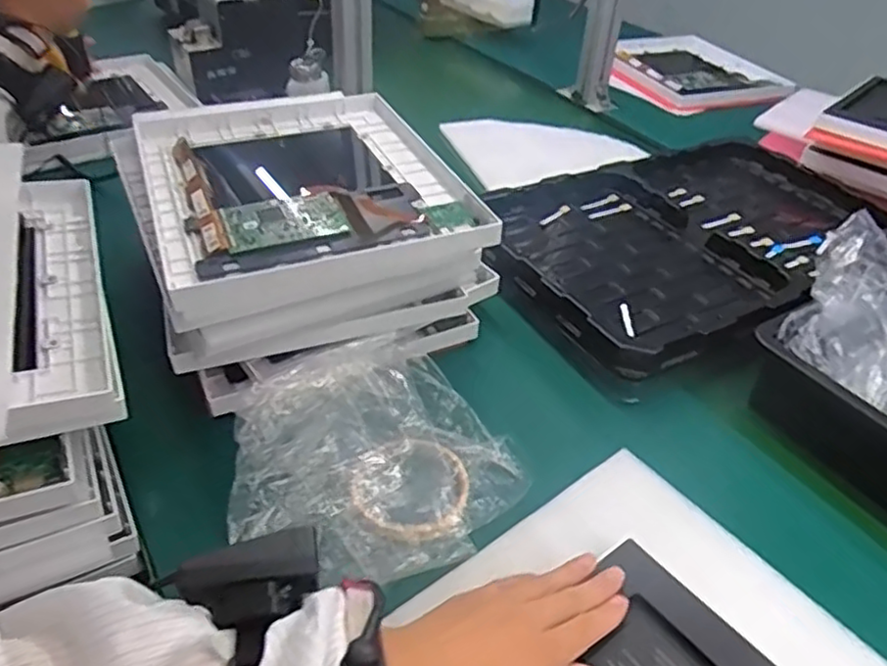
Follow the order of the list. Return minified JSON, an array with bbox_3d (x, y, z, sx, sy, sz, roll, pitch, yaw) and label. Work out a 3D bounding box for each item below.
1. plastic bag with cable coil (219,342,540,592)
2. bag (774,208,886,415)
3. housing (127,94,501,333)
[{"bbox_3d":[-0.056,0.095,0.521,0.199,0.049,0.199,-27,48,-27],"label":"plastic bag with cable coil"},{"bbox_3d":[0.374,-0.008,0.593,0.130,0.087,0.158,27,49,26],"label":"bag"},{"bbox_3d":[-0.139,-0.124,0.634,0.263,0.069,0.321,-13,42,-19],"label":"housing"}]

